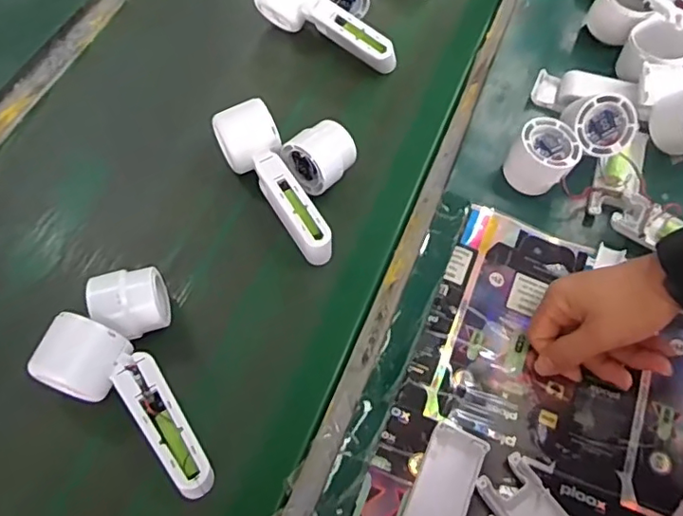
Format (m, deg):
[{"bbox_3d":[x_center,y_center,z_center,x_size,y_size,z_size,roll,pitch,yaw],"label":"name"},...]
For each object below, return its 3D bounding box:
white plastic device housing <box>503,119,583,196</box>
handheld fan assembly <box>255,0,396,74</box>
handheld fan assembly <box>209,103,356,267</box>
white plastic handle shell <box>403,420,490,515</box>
[{"bbox_3d":[0.179,-0.089,0.504,0.054,0.044,0.054,26,63,14],"label":"white plastic device housing"},{"bbox_3d":[0.004,-0.272,0.612,0.154,0.065,0.107,30,64,16],"label":"handheld fan assembly"},{"bbox_3d":[-0.036,-0.080,0.513,0.093,0.060,0.157,-34,65,-18],"label":"handheld fan assembly"},{"bbox_3d":[0.066,0.166,0.380,0.039,0.011,0.106,21,62,12],"label":"white plastic handle shell"}]

